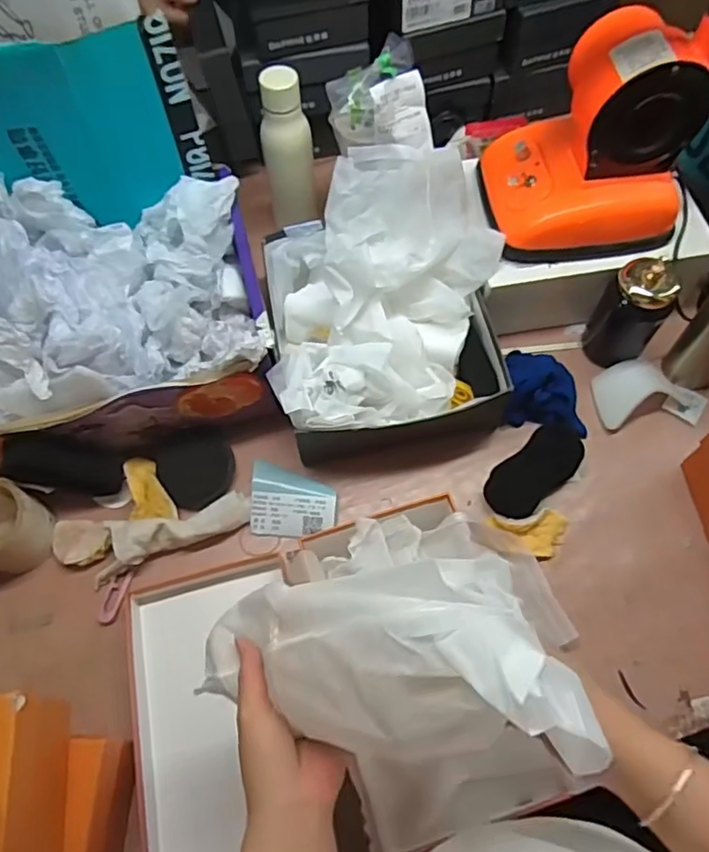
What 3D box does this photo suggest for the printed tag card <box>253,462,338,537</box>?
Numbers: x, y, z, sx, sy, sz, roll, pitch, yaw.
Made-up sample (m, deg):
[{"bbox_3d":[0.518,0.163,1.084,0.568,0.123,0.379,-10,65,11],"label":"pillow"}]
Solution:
[{"bbox_3d":[-0.072,0.090,0.695,0.101,0.013,0.081,5,85,3],"label":"printed tag card"}]

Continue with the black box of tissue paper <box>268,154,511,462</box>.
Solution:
[{"bbox_3d":[0.035,-0.152,0.738,0.273,0.180,0.340,-6,64,-1],"label":"black box of tissue paper"}]

